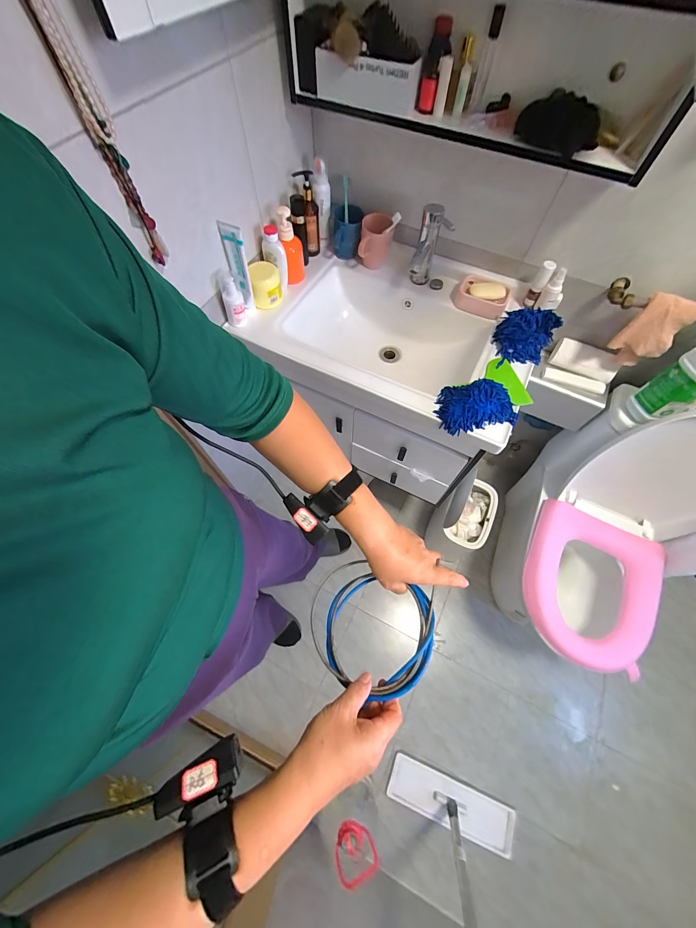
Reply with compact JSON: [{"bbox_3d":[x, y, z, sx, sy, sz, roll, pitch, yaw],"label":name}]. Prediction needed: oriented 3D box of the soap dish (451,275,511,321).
[{"bbox_3d":[0.336,-0.425,0.819,0.135,0.047,0.089,30,68,12],"label":"soap dish"}]

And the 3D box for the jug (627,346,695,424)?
[{"bbox_3d":[0.743,-0.179,0.698,0.109,0.215,0.099,-25,68,-12],"label":"jug"}]

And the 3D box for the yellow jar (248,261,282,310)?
[{"bbox_3d":[-0.202,-0.445,0.808,0.069,0.087,0.069,0,65,-1],"label":"yellow jar"}]

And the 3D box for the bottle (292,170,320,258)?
[{"bbox_3d":[-0.100,-0.628,0.829,0.053,0.172,0.060,-6,65,-4],"label":"bottle"}]

